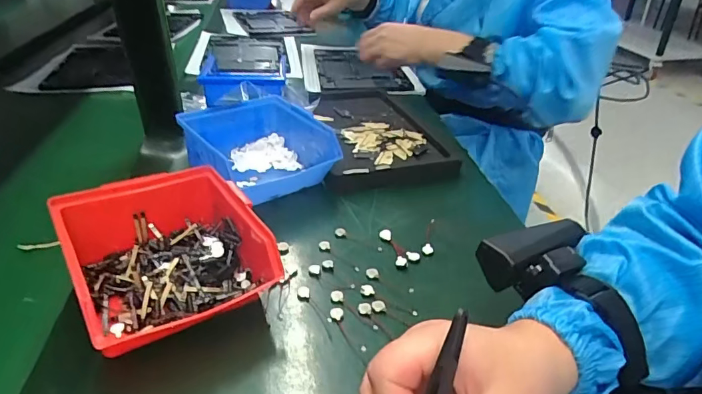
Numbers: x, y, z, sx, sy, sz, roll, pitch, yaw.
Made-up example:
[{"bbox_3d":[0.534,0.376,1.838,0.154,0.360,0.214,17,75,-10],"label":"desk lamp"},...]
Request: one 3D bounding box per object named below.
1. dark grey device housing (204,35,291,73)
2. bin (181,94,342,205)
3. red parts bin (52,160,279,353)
[{"bbox_3d":[-0.202,-0.280,0.897,0.152,0.012,0.257,-7,31,-9],"label":"dark grey device housing"},{"bbox_3d":[-0.094,-0.048,0.487,0.121,0.065,0.133,-23,39,-31],"label":"bin"},{"bbox_3d":[-0.134,0.044,0.335,0.130,0.075,0.136,-19,37,-26],"label":"red parts bin"}]

